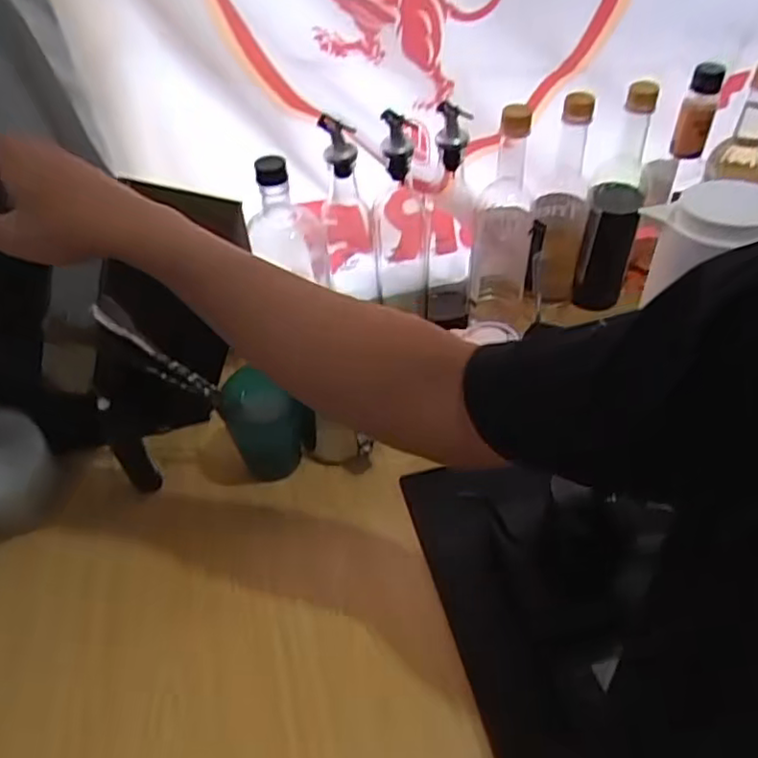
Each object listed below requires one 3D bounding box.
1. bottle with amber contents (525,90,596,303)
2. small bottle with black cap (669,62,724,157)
[{"bbox_3d":[0.208,-0.195,0.760,0.058,0.246,0.064,11,48,14],"label":"bottle with amber contents"},{"bbox_3d":[0.347,-0.293,0.727,0.034,0.096,0.027,19,50,21],"label":"small bottle with black cap"}]

